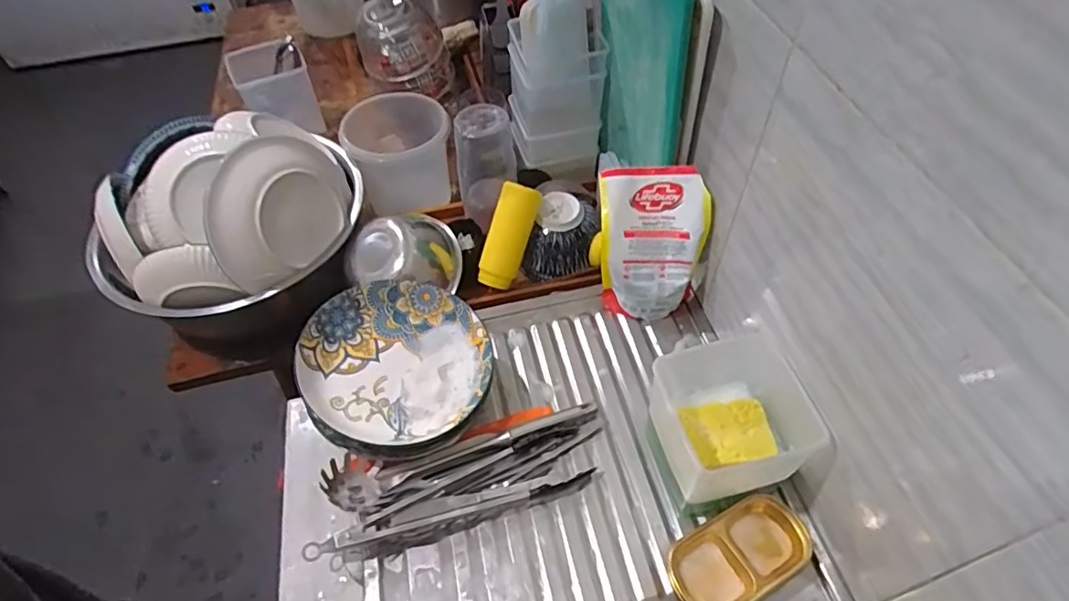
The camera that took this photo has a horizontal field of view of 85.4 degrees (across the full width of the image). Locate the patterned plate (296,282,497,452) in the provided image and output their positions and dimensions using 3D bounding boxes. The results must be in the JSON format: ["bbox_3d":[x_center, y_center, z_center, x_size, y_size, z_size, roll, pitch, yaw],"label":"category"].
[{"bbox_3d":[-0.162,0.072,0.698,0.210,0.034,0.214,4,55,-6],"label":"patterned plate"}]

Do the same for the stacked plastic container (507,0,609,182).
[{"bbox_3d":[0.034,-0.360,0.909,0.141,0.314,0.137,-8,52,-3],"label":"stacked plastic container"}]

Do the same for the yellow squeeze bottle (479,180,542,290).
[{"bbox_3d":[-0.040,-0.094,0.859,0.053,0.037,0.154,23,99,19],"label":"yellow squeeze bottle"}]

